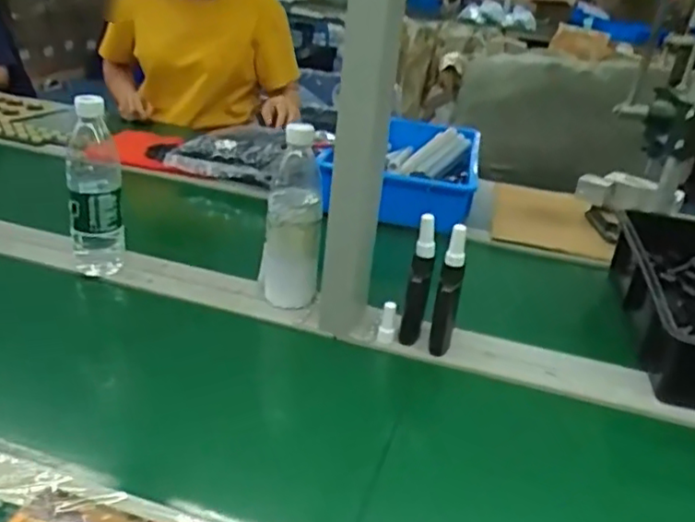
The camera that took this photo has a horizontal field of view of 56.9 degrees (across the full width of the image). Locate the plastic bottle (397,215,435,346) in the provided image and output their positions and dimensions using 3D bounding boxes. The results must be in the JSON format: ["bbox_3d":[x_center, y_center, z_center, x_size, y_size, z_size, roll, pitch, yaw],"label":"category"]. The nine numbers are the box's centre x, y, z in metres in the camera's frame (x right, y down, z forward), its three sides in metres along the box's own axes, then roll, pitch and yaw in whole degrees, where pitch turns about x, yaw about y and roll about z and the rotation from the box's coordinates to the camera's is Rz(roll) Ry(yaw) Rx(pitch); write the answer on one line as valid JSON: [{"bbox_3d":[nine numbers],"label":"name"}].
[{"bbox_3d":[0.082,0.026,0.746,0.029,0.160,0.034,9,26,5],"label":"plastic bottle"}]

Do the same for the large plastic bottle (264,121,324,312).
[{"bbox_3d":[-0.067,-0.055,0.809,0.069,0.235,0.061,2,27,-8],"label":"large plastic bottle"}]

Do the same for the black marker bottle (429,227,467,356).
[{"bbox_3d":[0.115,0.039,0.731,0.028,0.161,0.025,9,26,5],"label":"black marker bottle"}]

